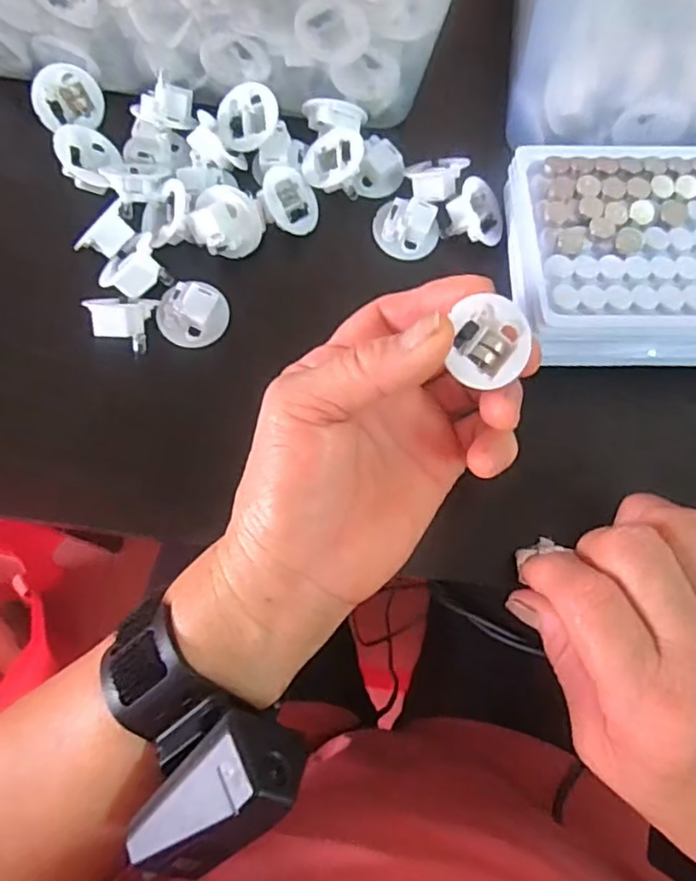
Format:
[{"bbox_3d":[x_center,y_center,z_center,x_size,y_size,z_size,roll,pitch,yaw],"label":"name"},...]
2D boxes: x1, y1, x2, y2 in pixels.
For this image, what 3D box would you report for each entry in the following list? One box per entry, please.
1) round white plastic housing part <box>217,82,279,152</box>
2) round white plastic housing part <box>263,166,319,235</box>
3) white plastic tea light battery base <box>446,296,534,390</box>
[{"bbox_3d":[-0.049,-0.164,0.322,0.031,0.017,0.031,2,96,17],"label":"round white plastic housing part"},{"bbox_3d":[-0.033,-0.118,0.315,0.033,0.021,0.028,41,61,-37],"label":"round white plastic housing part"},{"bbox_3d":[0.051,-0.036,0.229,0.027,0.013,0.029,1,96,-6],"label":"white plastic tea light battery base"}]

